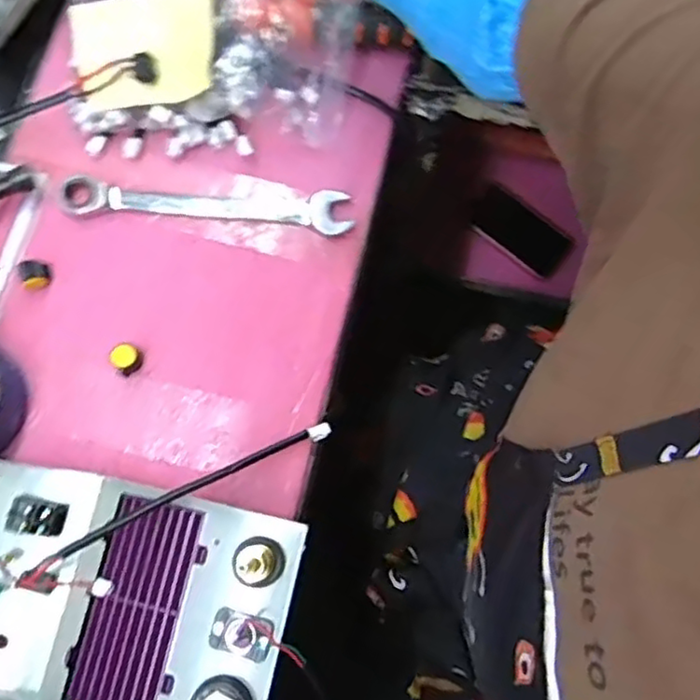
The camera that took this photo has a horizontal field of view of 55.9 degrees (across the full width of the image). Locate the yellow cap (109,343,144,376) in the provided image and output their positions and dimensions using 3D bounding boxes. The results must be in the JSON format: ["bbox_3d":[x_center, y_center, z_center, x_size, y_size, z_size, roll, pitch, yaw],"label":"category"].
[{"bbox_3d":[-0.155,0.005,0.458,0.019,0.012,0.018,0,78,1],"label":"yellow cap"}]

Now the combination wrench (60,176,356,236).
[{"bbox_3d":[-0.107,-0.110,0.492,0.213,0.007,0.033,4,78,2],"label":"combination wrench"}]

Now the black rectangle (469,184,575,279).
[{"bbox_3d":[0.232,-0.160,0.894,0.134,0.008,0.067,37,101,3],"label":"black rectangle"}]

